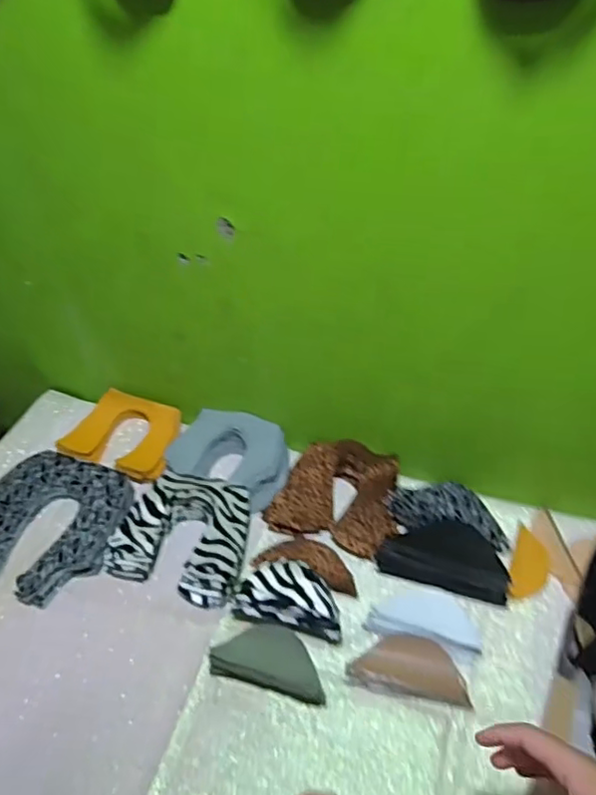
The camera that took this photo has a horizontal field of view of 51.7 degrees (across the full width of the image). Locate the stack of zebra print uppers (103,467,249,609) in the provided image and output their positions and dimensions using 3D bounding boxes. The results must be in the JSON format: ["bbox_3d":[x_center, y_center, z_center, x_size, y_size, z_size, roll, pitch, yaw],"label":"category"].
[{"bbox_3d":[-0.136,0.168,0.764,0.164,0.048,0.152,11,46,15],"label":"stack of zebra print uppers"}]

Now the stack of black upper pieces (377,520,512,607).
[{"bbox_3d":[0.175,0.183,0.724,0.146,0.029,0.076,14,47,17],"label":"stack of black upper pieces"}]

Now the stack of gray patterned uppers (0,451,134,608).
[{"bbox_3d":[-0.325,0.162,0.792,0.197,0.037,0.189,10,46,14],"label":"stack of gray patterned uppers"}]

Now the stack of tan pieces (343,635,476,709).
[{"bbox_3d":[0.116,0.280,0.644,0.122,0.017,0.058,5,45,9],"label":"stack of tan pieces"}]

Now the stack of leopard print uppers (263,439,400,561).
[{"bbox_3d":[0.052,0.120,0.790,0.158,0.048,0.139,15,47,18],"label":"stack of leopard print uppers"}]

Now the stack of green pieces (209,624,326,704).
[{"bbox_3d":[-0.026,0.276,0.647,0.118,0.041,0.058,13,46,17],"label":"stack of green pieces"}]

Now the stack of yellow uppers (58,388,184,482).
[{"bbox_3d":[-0.252,0.051,0.886,0.164,0.032,0.122,11,46,14],"label":"stack of yellow uppers"}]

